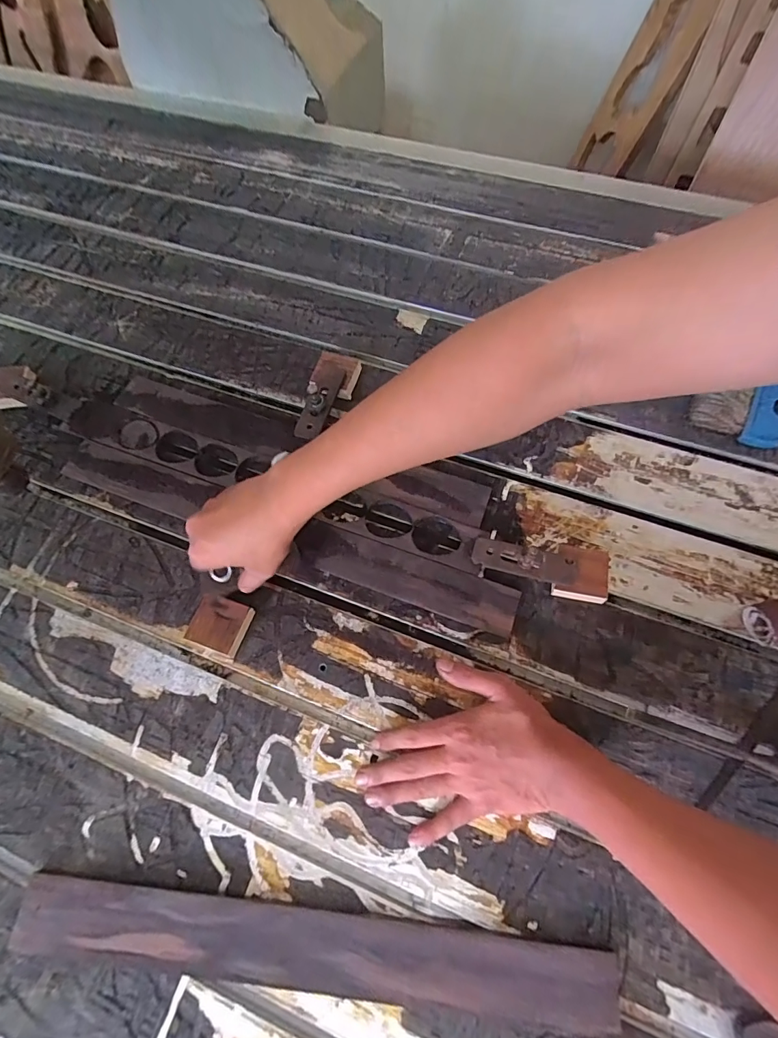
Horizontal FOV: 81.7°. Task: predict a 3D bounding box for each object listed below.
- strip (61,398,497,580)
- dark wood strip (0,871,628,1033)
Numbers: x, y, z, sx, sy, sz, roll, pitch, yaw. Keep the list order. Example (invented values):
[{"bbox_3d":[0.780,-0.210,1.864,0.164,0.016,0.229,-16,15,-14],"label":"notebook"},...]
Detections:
[{"bbox_3d":[-0.143,-0.048,0.500,0.507,0.018,0.052,18,69,9],"label":"strip"},{"bbox_3d":[-0.064,0.326,0.344,0.452,0.015,0.048,4,68,4],"label":"dark wood strip"}]

